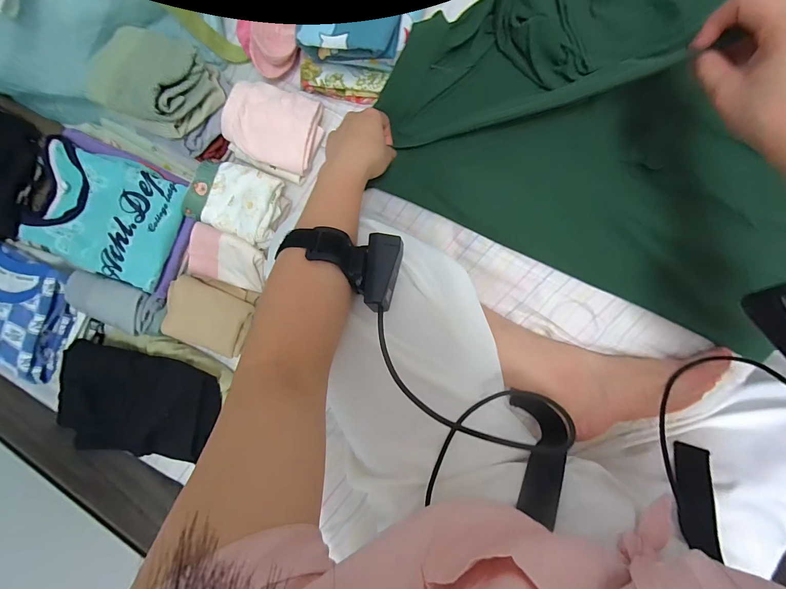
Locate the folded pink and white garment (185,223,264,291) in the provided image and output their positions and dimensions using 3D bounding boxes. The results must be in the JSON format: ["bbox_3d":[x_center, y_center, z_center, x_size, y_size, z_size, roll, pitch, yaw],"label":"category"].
[{"bbox_3d":[-0.212,-0.044,0.456,0.087,0.047,0.068,23,101,8],"label":"folded pink and white garment"}]

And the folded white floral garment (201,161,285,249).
[{"bbox_3d":[-0.188,-0.116,0.448,0.089,0.027,0.086,24,101,8],"label":"folded white floral garment"}]

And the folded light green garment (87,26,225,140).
[{"bbox_3d":[-0.263,-0.238,0.395,0.106,0.074,0.105,37,102,5],"label":"folded light green garment"}]

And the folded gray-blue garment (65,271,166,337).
[{"bbox_3d":[-0.387,0.012,0.486,0.117,0.034,0.069,15,99,9],"label":"folded gray-blue garment"}]

